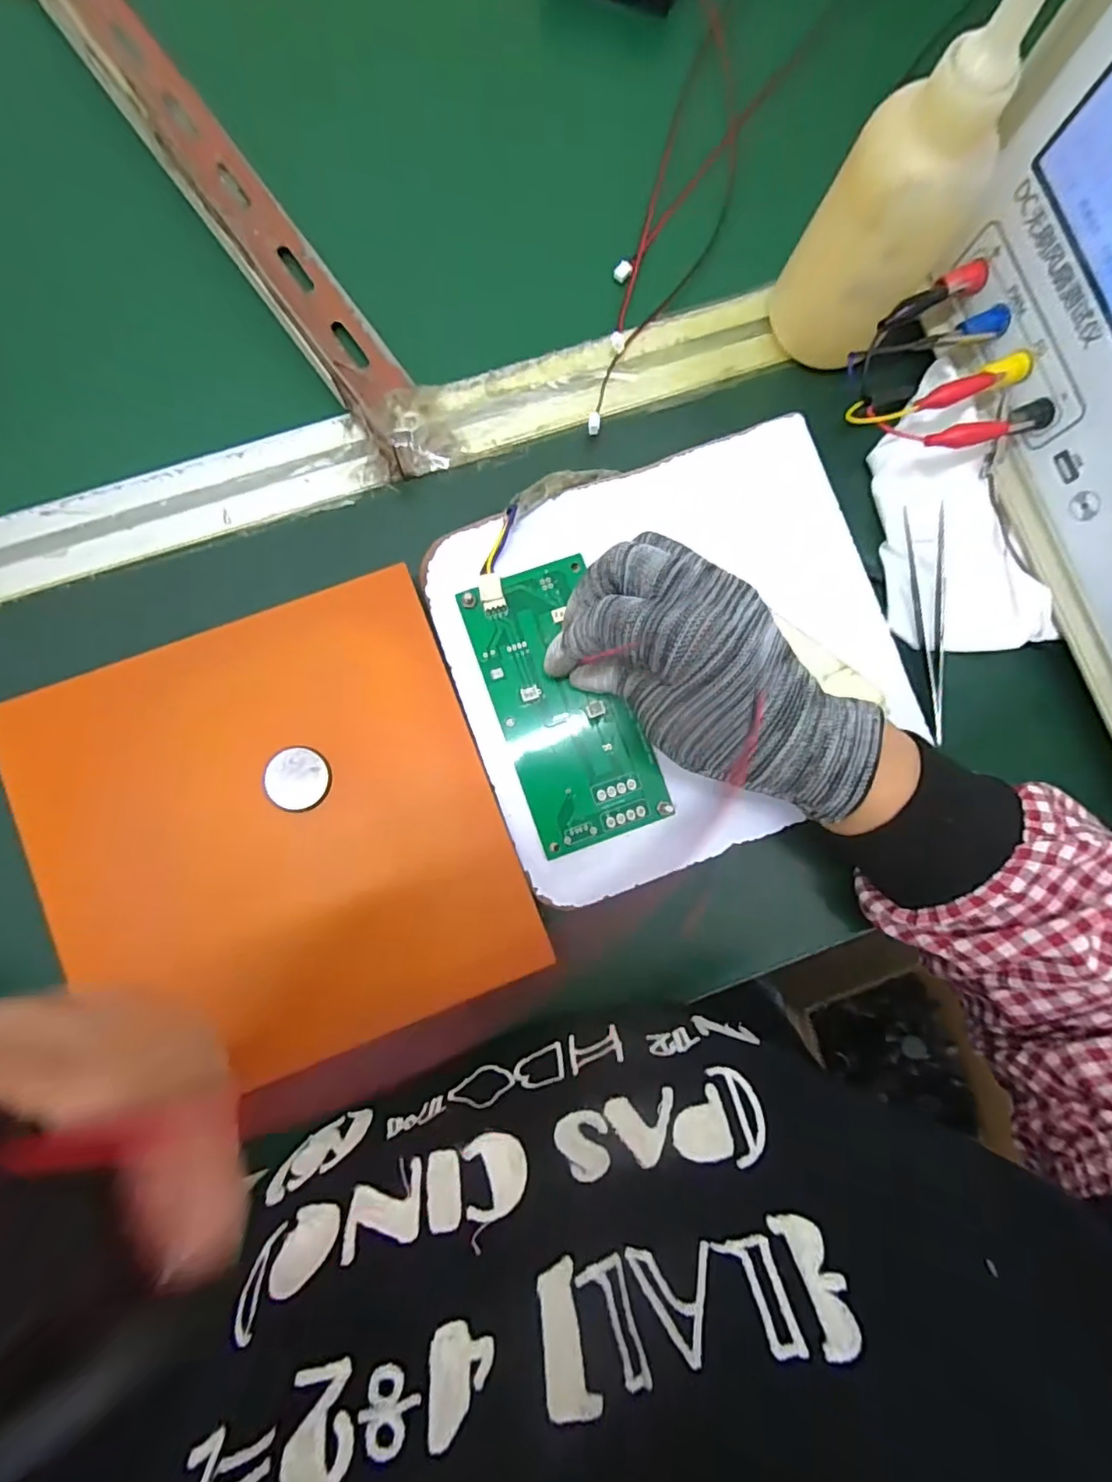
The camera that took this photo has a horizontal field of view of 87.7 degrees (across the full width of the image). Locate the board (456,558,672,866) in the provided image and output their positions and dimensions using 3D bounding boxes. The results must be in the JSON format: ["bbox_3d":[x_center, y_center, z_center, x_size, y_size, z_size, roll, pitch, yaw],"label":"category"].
[{"bbox_3d":[0.003,-0.017,0.276,0.064,0.009,0.133,-23,88,-7],"label":"board"}]

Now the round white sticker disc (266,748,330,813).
[{"bbox_3d":[-0.118,0.017,0.263,0.026,0.006,0.027,0,83,-1],"label":"round white sticker disc"}]

